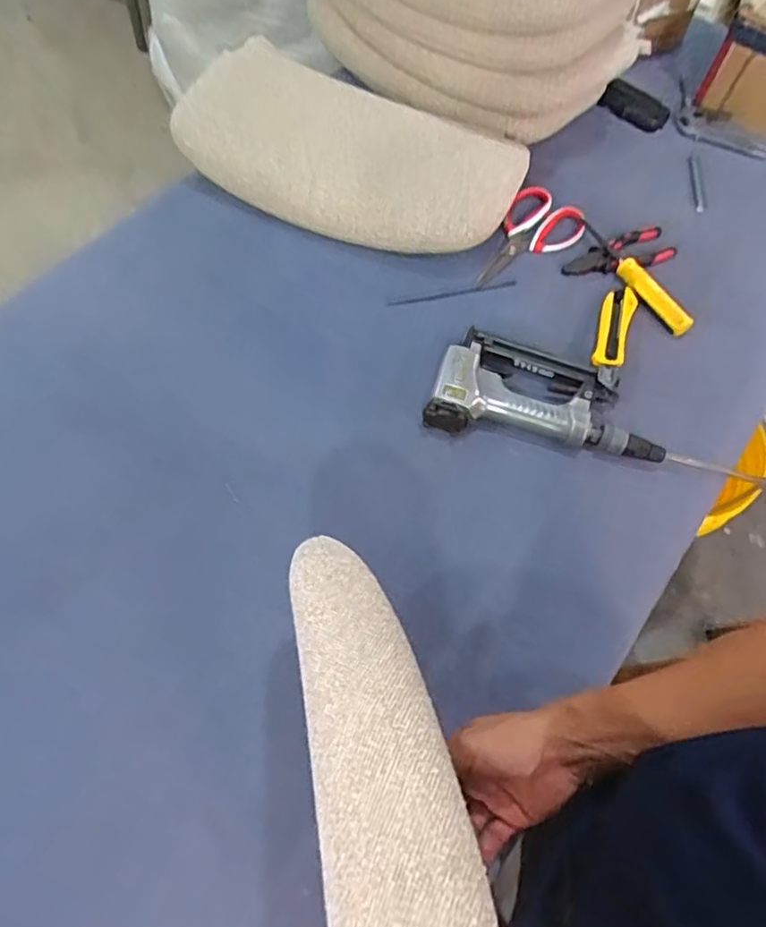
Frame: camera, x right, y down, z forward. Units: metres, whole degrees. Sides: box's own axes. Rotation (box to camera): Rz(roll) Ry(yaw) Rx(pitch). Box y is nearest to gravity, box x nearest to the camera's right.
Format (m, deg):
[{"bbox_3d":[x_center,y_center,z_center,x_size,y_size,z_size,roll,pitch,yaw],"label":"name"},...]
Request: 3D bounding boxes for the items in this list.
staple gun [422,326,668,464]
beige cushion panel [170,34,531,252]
[{"bbox_3d":[0.180,-0.079,0.696,0.253,0.042,0.123,9,62,0],"label":"staple gun"},{"bbox_3d":[-0.045,-0.400,0.835,0.449,0.085,0.242,24,63,8],"label":"beige cushion panel"}]

